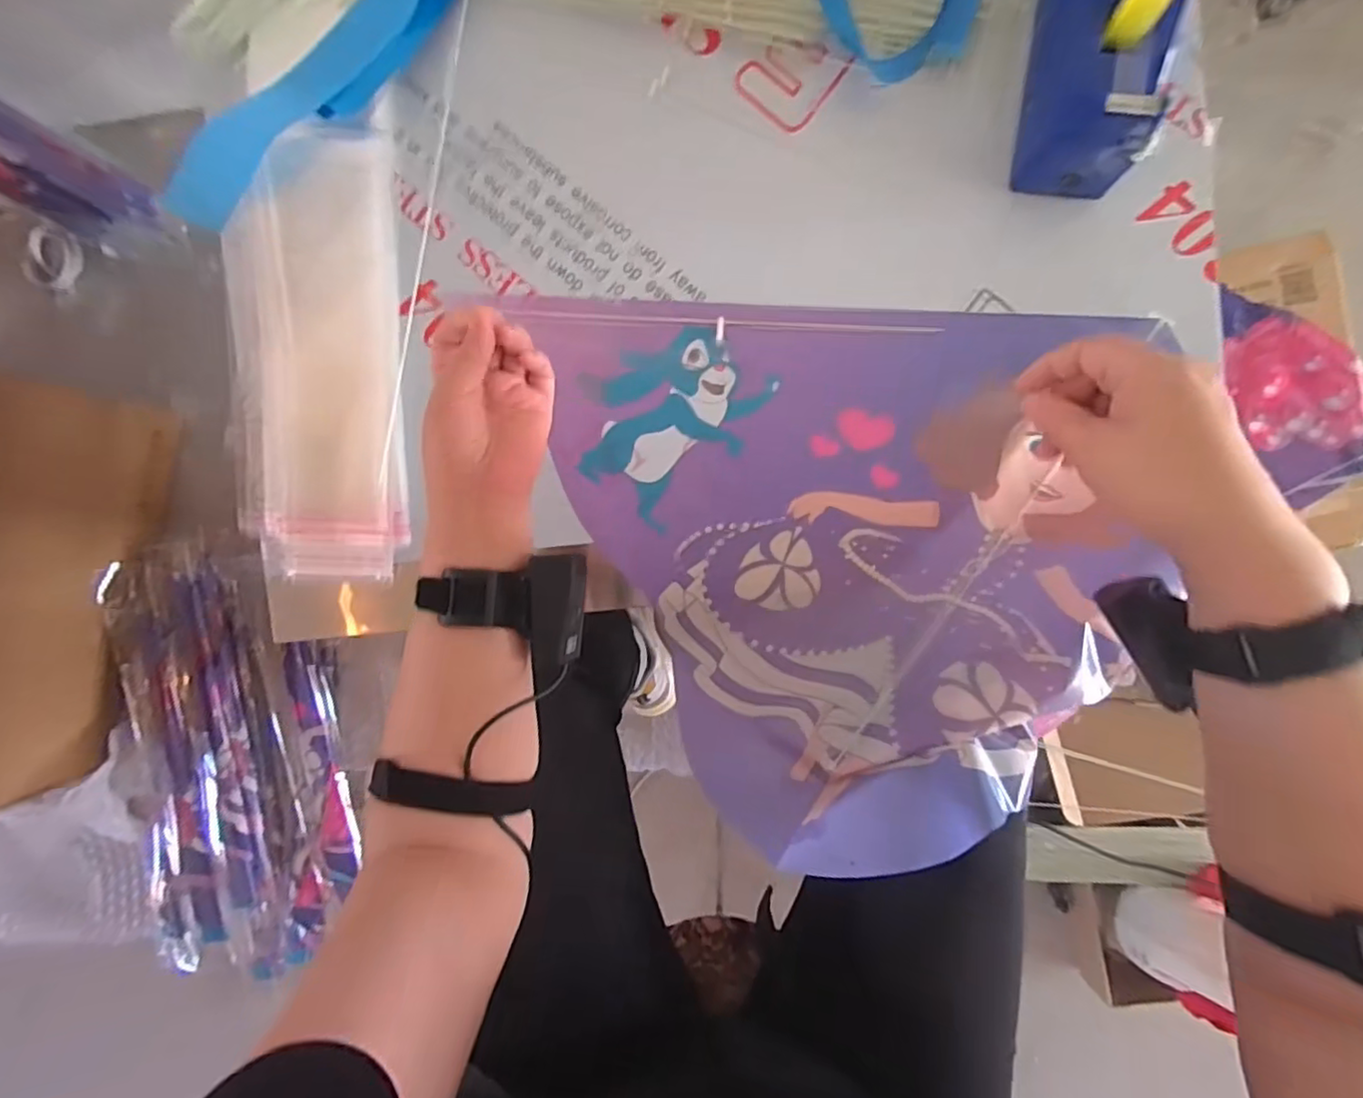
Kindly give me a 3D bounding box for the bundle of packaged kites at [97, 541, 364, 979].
[{"bbox_3d":[-0.680,0.319,0.971,0.331,0.051,0.645,-2,94,2],"label":"bundle of packaged kites"}]

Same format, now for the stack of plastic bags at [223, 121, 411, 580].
[{"bbox_3d":[-0.306,-0.152,0.516,0.148,0.033,0.349,-1,94,6],"label":"stack of plastic bags"}]

